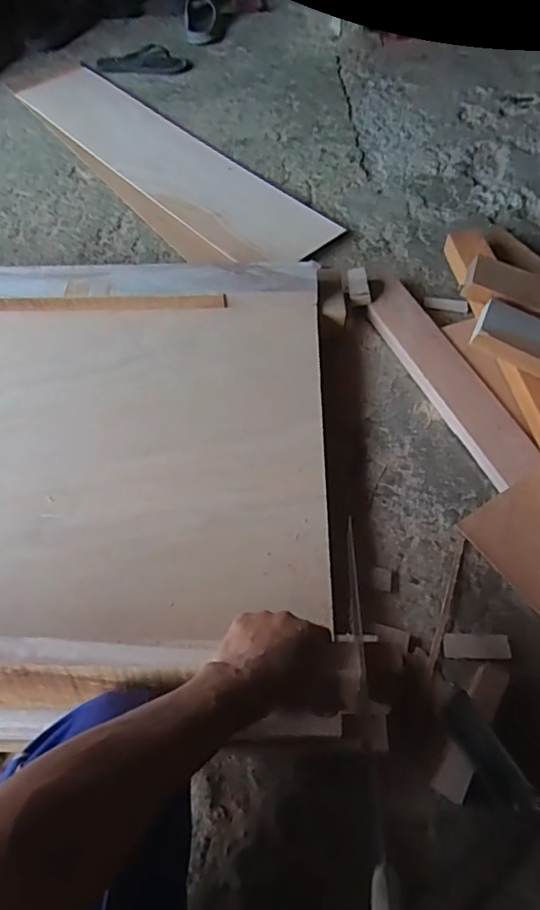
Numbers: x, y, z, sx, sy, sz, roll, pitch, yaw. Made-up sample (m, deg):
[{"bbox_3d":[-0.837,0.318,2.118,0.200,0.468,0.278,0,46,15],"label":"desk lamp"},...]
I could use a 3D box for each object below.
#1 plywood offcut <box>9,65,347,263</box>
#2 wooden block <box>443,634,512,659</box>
[{"bbox_3d":[-0.304,-0.734,1.321,0.286,0.027,1.111,-37,63,-19],"label":"plywood offcut"},{"bbox_3d":[0.255,0.235,0.668,0.078,0.011,0.031,2,57,4],"label":"wooden block"}]

